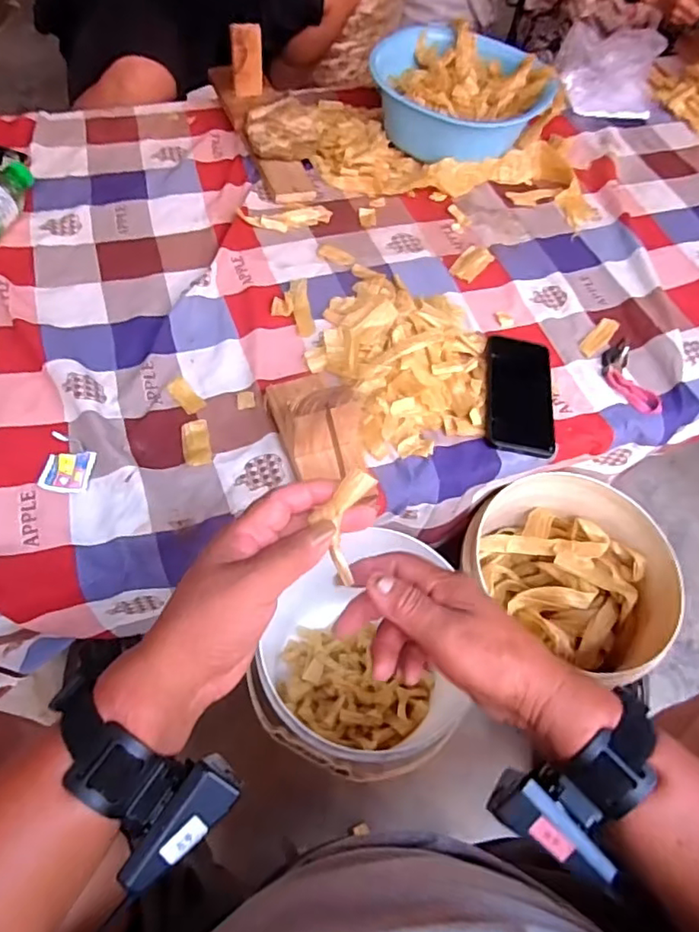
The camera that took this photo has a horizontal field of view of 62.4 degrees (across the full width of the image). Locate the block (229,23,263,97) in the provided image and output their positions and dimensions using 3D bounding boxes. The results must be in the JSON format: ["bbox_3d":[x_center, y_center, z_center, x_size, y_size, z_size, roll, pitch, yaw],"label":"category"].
[{"bbox_3d":[-0.153,-0.606,0.868,0.044,0.097,0.017,-15,61,-14],"label":"block"}]

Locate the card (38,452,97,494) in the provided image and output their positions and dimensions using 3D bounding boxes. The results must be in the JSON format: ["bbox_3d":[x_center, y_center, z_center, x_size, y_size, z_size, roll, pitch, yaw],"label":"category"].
[{"bbox_3d":[-0.285,0.006,0.584,0.048,0.004,0.044,8,70,3],"label":"card"}]

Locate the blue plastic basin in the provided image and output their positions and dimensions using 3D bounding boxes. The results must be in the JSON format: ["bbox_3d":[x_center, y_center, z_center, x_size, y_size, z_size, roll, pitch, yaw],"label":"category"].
[{"bbox_3d":[0.172,-0.590,0.925,0.262,0.119,0.262,3,58,-4],"label":"blue plastic basin"}]

